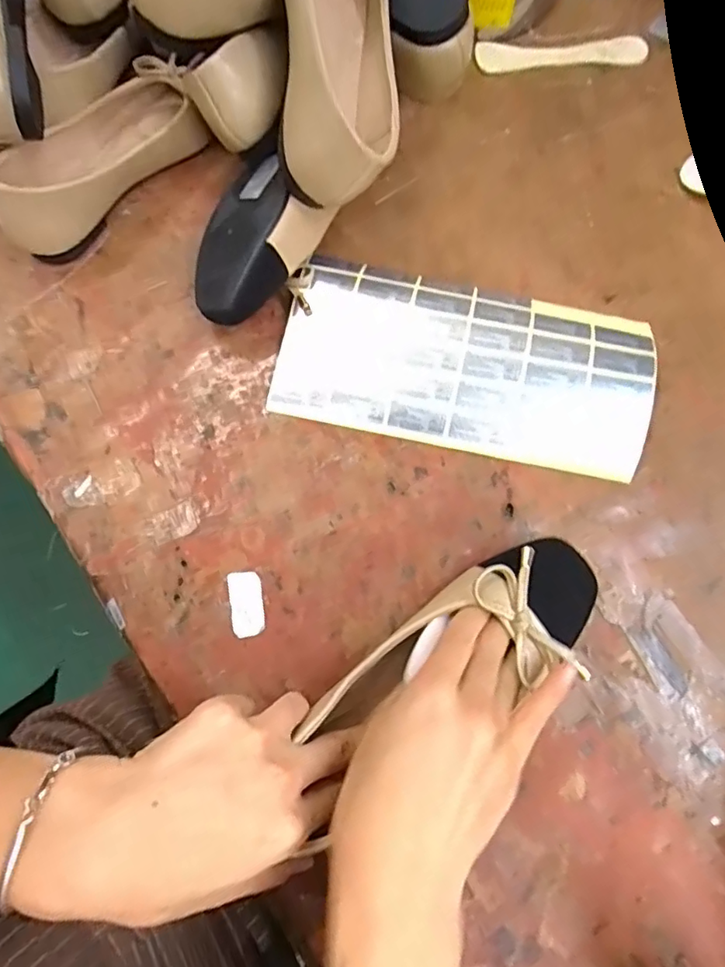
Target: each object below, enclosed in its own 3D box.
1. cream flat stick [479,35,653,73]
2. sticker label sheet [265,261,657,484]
[{"bbox_3d":[0.169,-0.370,0.469,0.144,0.010,0.031,-1,74,2],"label":"cream flat stick"},{"bbox_3d":[0.068,-0.083,0.381,0.249,0.022,0.120,12,75,5],"label":"sticker label sheet"}]

